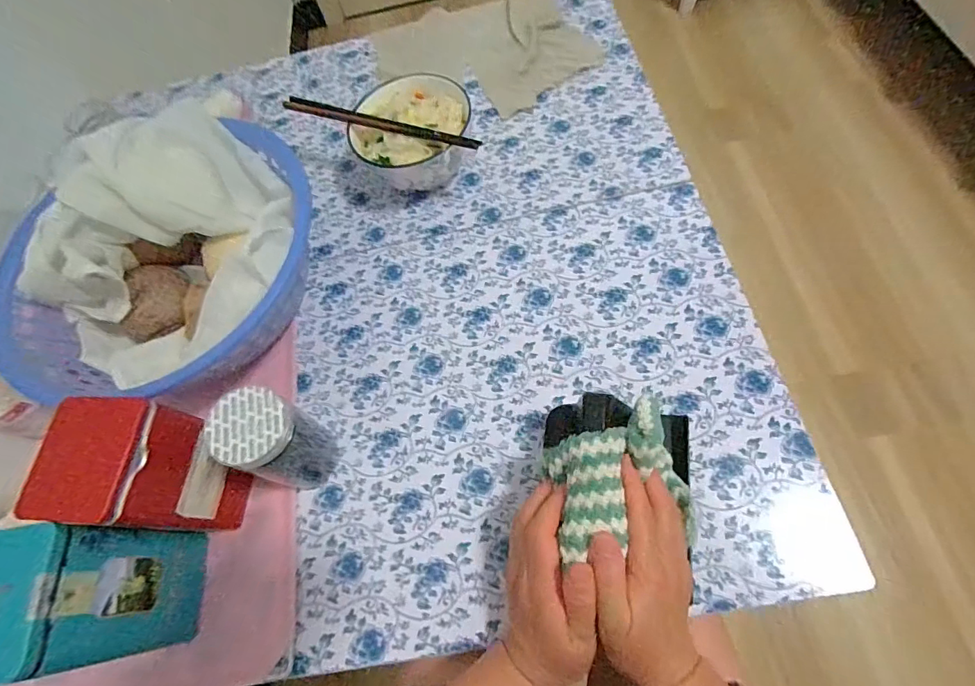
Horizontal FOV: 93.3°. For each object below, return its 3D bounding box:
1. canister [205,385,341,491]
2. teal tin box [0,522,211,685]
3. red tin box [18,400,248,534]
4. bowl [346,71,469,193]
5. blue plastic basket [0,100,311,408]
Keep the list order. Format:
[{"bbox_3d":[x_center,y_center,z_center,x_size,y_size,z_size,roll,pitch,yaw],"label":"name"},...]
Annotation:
[{"bbox_3d":[-0.166,0.081,0.370,0.056,0.117,0.060,-3,66,7],"label":"canister"},{"bbox_3d":[-0.280,0.181,0.331,0.062,0.151,0.083,-7,65,5],"label":"teal tin box"},{"bbox_3d":[-0.258,0.103,0.365,0.076,0.143,0.082,0,66,8],"label":"red tin box"},{"bbox_3d":[-0.084,-0.235,0.524,0.132,0.064,0.149,-5,66,6],"label":"bowl"},{"bbox_3d":[-0.307,-0.090,0.449,0.278,0.117,0.296,5,67,10],"label":"blue plastic basket"}]

